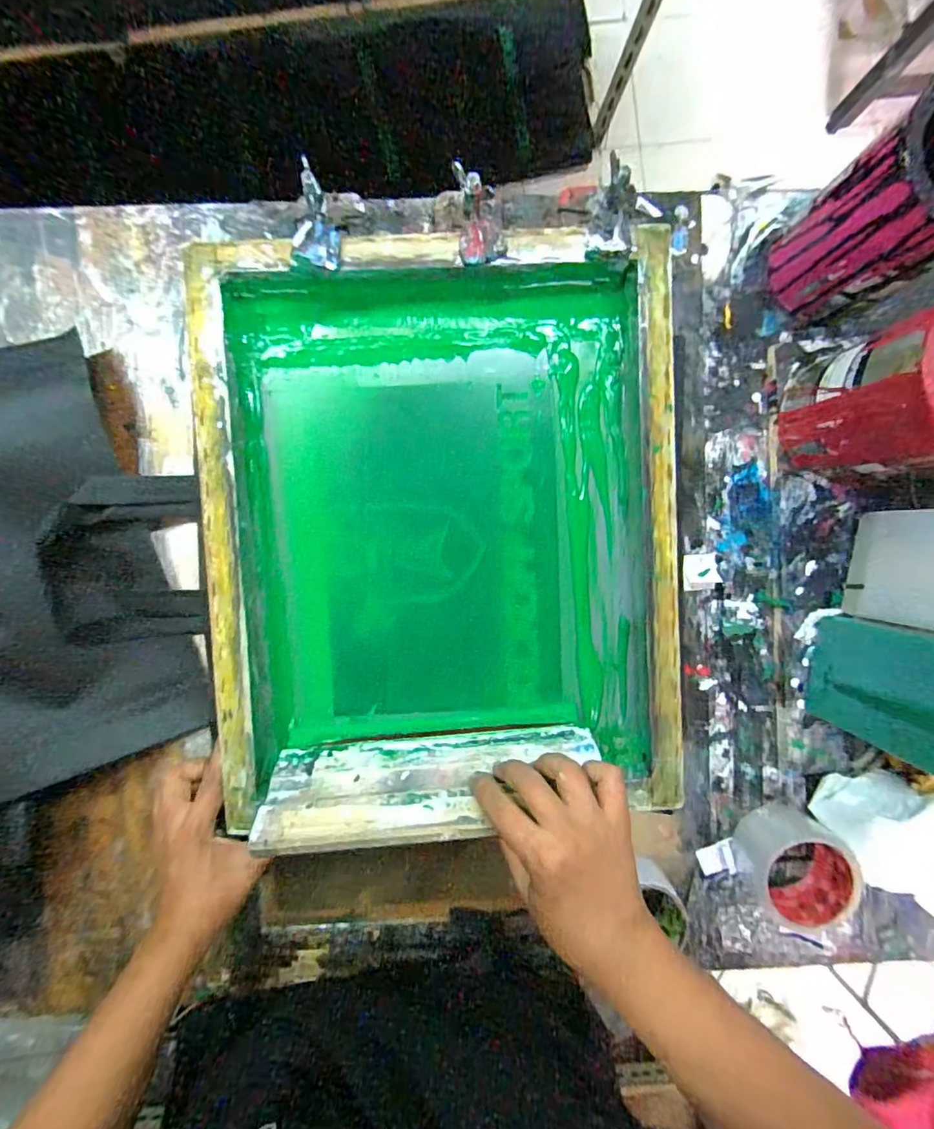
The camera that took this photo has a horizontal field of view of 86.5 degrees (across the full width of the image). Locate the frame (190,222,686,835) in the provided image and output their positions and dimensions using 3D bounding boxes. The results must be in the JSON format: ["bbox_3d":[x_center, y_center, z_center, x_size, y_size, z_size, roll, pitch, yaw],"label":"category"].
[{"bbox_3d":[-0.019,-0.033,0.442,0.399,0.062,0.469,-2,93,-1],"label":"frame"}]

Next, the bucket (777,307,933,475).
[{"bbox_3d":[0.330,-0.125,0.382,0.113,0.161,0.104,0,93,-1],"label":"bucket"}]

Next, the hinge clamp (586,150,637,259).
[{"bbox_3d":[0.116,-0.275,0.388,0.037,0.039,0.056,3,93,-2],"label":"hinge clamp"}]

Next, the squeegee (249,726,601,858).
[{"bbox_3d":[-0.026,0.181,0.405,0.260,0.104,0.030,-5,116,-3],"label":"squeegee"}]

